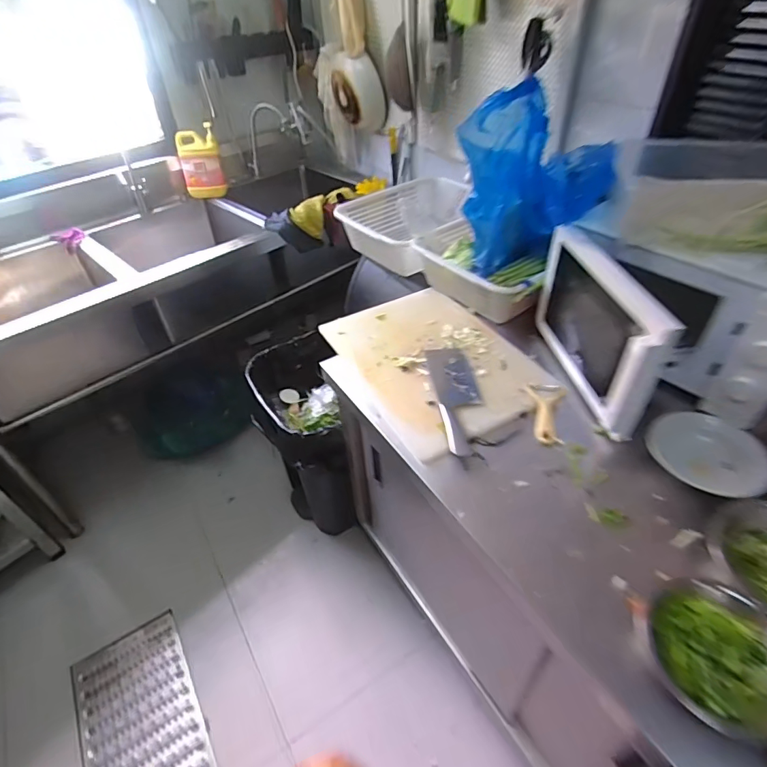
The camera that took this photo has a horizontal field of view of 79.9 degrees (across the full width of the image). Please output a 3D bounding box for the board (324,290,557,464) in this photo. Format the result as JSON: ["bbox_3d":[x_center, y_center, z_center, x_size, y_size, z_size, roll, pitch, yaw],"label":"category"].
[{"bbox_3d":[0.104,-0.062,0.997,0.338,0.023,0.472,-25,48,-16],"label":"board"}]

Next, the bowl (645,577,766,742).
[{"bbox_3d":[0.389,0.313,0.529,0.152,0.060,0.152,-1,43,1],"label":"bowl"}]

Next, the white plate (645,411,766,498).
[{"bbox_3d":[0.507,0.106,0.719,0.159,0.041,0.171,-1,43,1],"label":"white plate"}]

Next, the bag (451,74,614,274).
[{"bbox_3d":[0.292,-0.388,0.921,0.275,0.347,0.158,5,43,8],"label":"bag"}]

